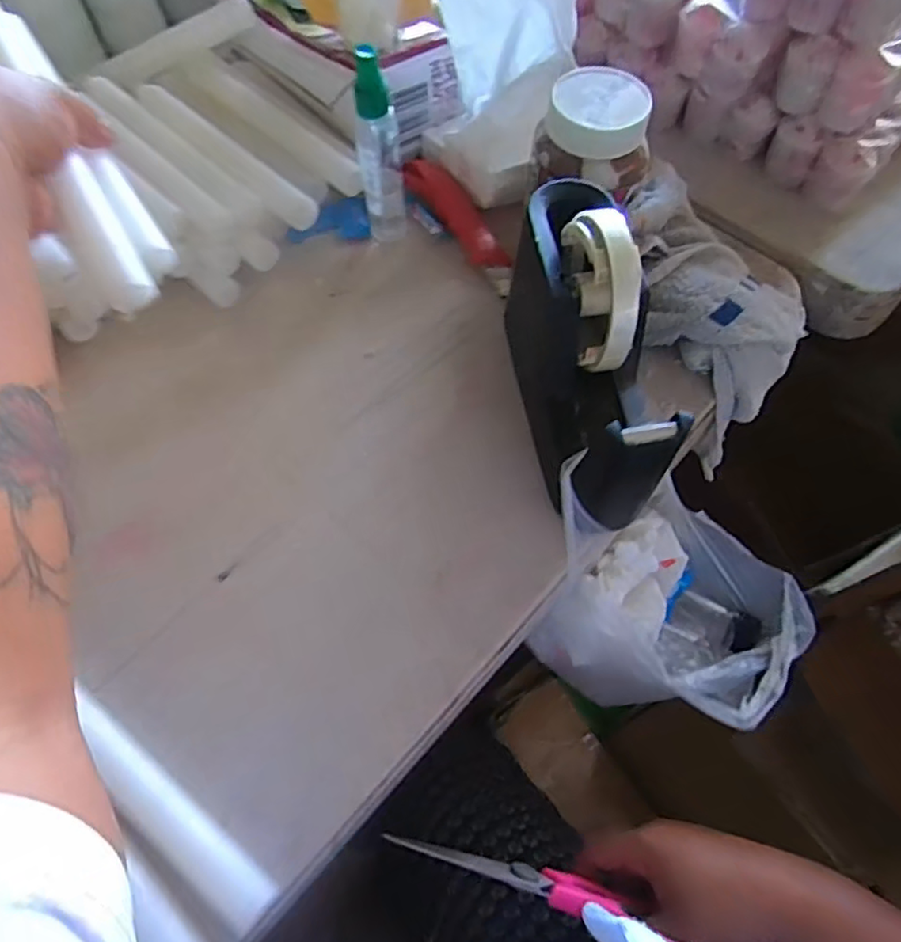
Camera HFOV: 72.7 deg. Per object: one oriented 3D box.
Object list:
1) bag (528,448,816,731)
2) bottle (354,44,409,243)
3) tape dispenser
[{"bbox_3d":[0.147,0.094,0.415,0.177,0.162,0.133,7,64,4],"label":"bag"},{"bbox_3d":[-0.049,-0.220,0.427,0.029,0.129,0.027,-6,64,-3],"label":"bottle"},{"bbox_3d":[0.078,-0.072,0.356,0.066,0.135,0.182,-9,64,-4],"label":"tape dispenser"}]

